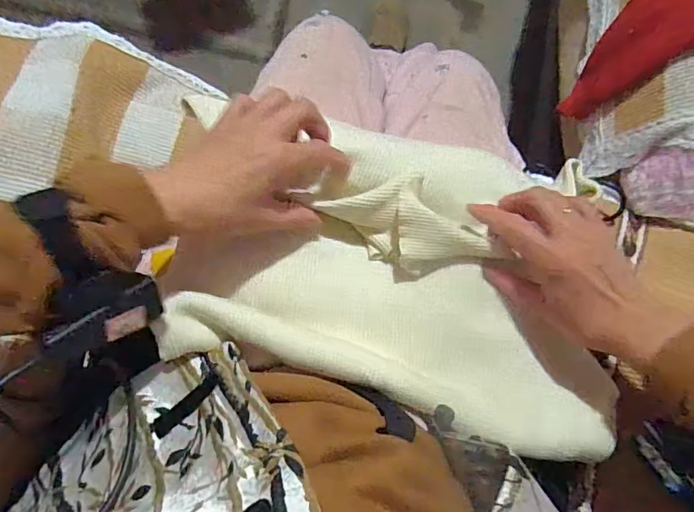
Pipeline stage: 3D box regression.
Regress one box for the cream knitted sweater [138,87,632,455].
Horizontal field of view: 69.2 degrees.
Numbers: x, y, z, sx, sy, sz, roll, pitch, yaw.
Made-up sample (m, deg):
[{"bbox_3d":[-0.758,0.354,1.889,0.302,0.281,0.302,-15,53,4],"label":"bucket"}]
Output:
[{"bbox_3d":[0.045,0.013,0.393,0.354,0.049,0.222,16,81,-2],"label":"cream knitted sweater"}]

